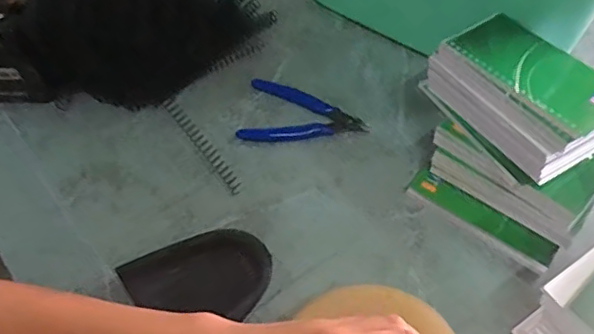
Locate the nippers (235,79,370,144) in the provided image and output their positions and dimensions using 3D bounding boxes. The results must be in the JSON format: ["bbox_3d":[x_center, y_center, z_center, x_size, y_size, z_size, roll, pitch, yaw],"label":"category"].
[{"bbox_3d":[0.008,-0.051,0.574,0.119,0.008,0.070,8,57,5],"label":"nippers"}]

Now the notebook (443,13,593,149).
[{"bbox_3d":[0.190,-0.076,0.465,0.074,0.016,0.133,-35,64,-20],"label":"notebook"}]

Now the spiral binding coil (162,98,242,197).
[{"bbox_3d":[-0.092,-0.023,0.564,0.015,0.011,0.140,-31,62,-19],"label":"spiral binding coil"}]

